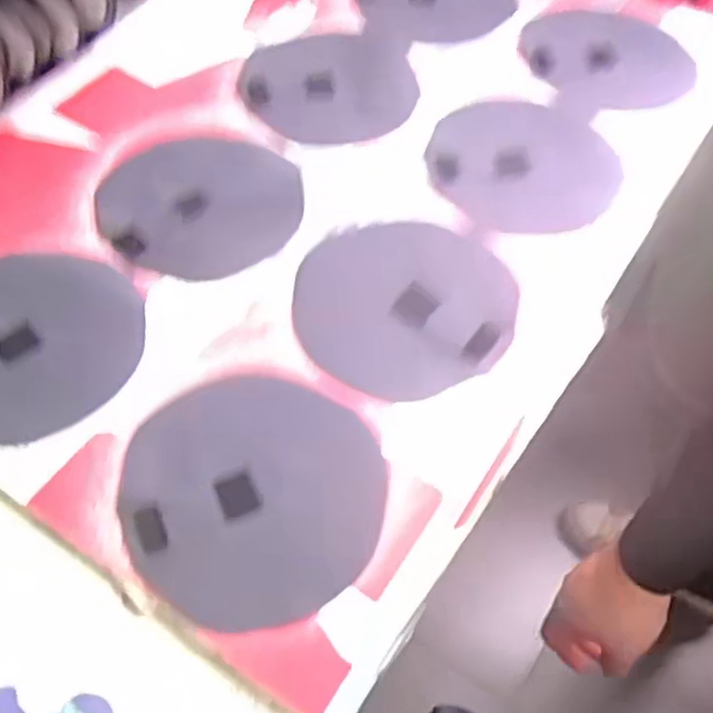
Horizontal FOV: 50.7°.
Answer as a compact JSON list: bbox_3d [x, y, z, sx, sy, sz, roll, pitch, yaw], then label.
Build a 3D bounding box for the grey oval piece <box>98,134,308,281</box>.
[{"bbox_3d":[-0.110,-0.114,0.535,0.141,0.008,0.133,28,61,17],"label":"grey oval piece"}]

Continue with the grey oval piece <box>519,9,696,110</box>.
[{"bbox_3d":[0.212,-0.251,0.624,0.137,0.012,0.136,-34,63,-24],"label":"grey oval piece"}]

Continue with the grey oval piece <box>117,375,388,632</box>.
[{"bbox_3d":[-0.056,0.076,0.423,0.142,0.012,0.139,-2,62,-11],"label":"grey oval piece"}]

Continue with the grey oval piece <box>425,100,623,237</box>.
[{"bbox_3d":[0.122,-0.144,0.554,0.133,0.009,0.137,-26,61,-16],"label":"grey oval piece"}]

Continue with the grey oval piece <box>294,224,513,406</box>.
[{"bbox_3d":[0.030,-0.035,0.488,0.141,0.009,0.137,-22,60,-14],"label":"grey oval piece"}]

